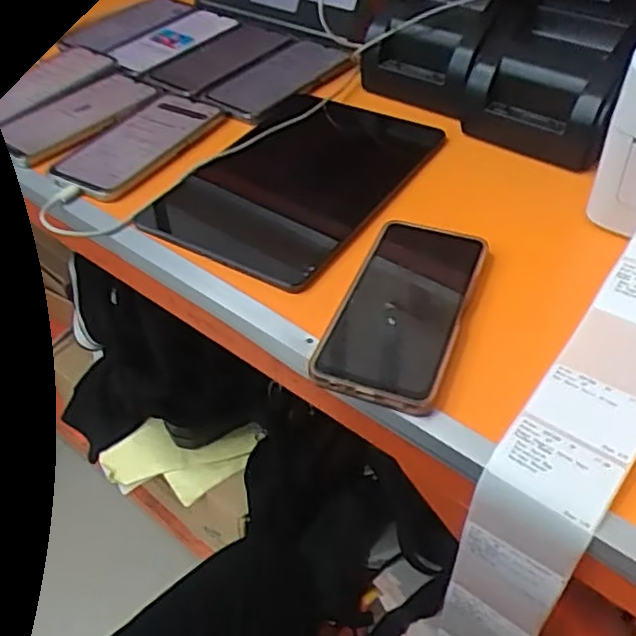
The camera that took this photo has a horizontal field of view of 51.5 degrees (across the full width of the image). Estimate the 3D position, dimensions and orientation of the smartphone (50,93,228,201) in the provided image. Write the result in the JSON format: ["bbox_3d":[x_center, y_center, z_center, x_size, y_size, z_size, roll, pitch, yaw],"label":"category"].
[{"bbox_3d":[-0.165,-0.165,0.608,0.085,0.005,0.163,25,53,25],"label":"smartphone"}]

